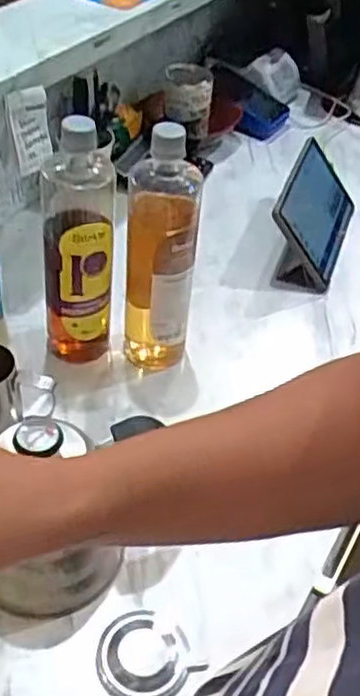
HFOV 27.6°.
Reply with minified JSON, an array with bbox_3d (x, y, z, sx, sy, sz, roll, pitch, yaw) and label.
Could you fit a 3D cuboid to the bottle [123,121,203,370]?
[{"bbox_3d":[-0.022,-0.088,0.741,0.071,0.281,0.062,6,43,-1],"label":"bottle"}]

